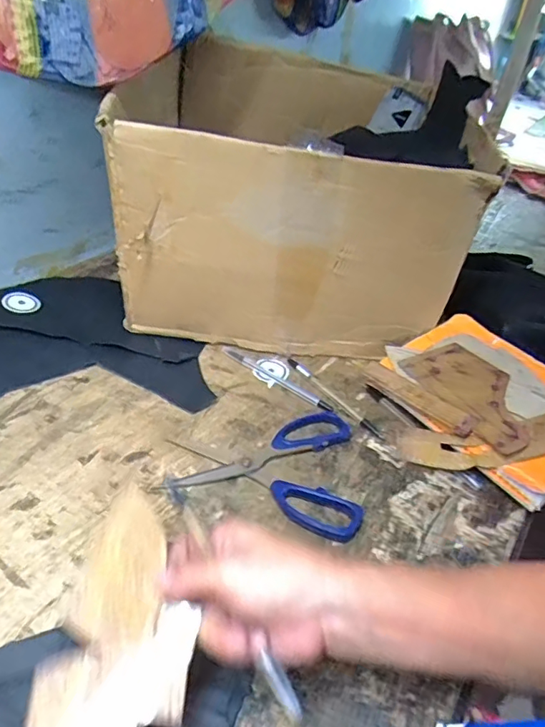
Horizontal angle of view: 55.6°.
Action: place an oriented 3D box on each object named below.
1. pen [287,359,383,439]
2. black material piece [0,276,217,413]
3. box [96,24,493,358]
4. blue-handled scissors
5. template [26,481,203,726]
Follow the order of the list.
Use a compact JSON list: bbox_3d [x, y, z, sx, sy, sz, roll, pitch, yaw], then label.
[{"bbox_3d":[0.063,0.033,0.549,0.011,0.008,0.139,-24,48,-32],"label":"pen"},{"bbox_3d":[-0.236,-0.032,0.581,0.299,0.021,0.253,-5,40,-14],"label":"black material piece"},{"bbox_3d":[0.024,-0.205,0.655,0.361,0.248,0.388,4,39,-3],"label":"box"},{"bbox_3d":[-0.004,0.084,0.470,0.174,0.011,0.131,11,39,5],"label":"blue-handled scissors"},{"bbox_3d":[-0.084,0.162,0.286,0.076,0.009,0.179,8,54,2],"label":"template"}]

